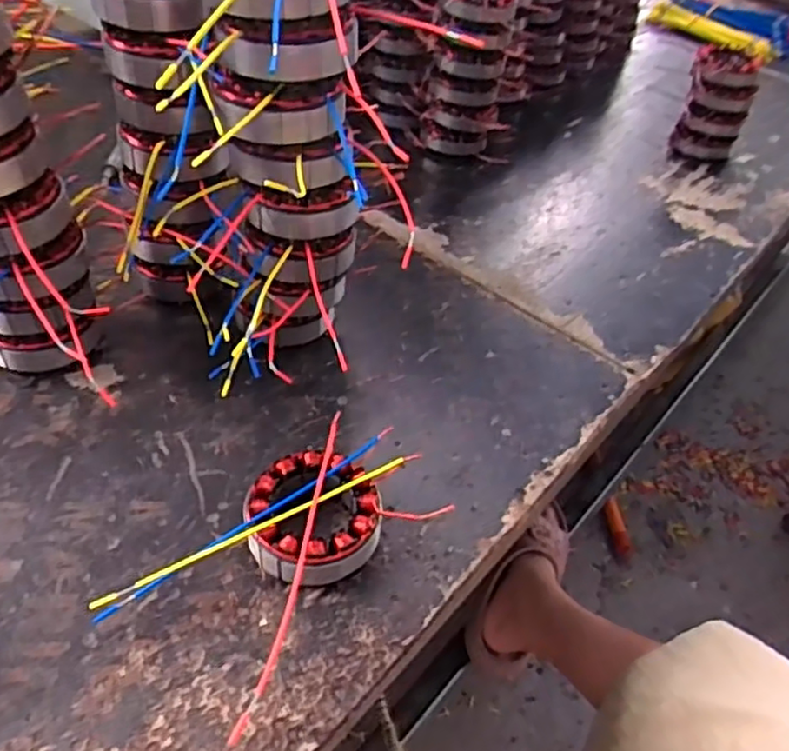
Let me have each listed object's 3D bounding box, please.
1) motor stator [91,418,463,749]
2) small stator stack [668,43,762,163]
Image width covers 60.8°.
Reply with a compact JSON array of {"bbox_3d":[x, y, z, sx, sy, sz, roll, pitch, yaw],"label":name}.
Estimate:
[{"bbox_3d":[-0.071,0.110,0.425,0.097,0.042,0.205,36,51,27],"label":"motor stator"},{"bbox_3d":[0.440,-0.370,0.927,0.087,0.125,0.088,22,45,15],"label":"small stator stack"}]

